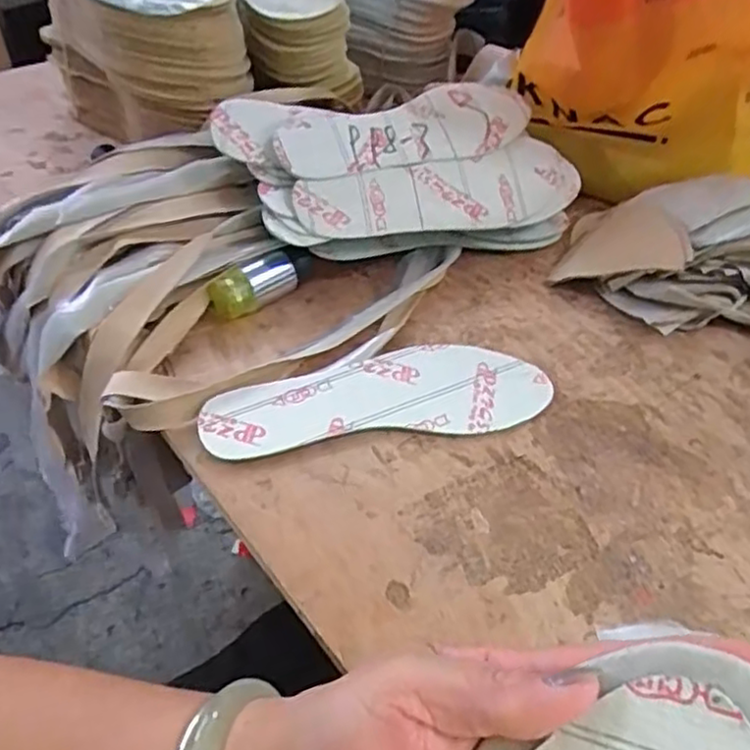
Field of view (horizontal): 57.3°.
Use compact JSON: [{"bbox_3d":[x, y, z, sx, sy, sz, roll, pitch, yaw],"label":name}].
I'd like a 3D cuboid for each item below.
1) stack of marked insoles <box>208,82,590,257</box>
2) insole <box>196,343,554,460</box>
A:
[{"bbox_3d":[0.025,-0.155,0.547,0.267,0.102,0.117,-14,48,-16],"label":"stack of marked insoles"},{"bbox_3d":[0.004,0.016,0.444,0.222,0.004,0.073,-9,51,-13],"label":"insole"}]

